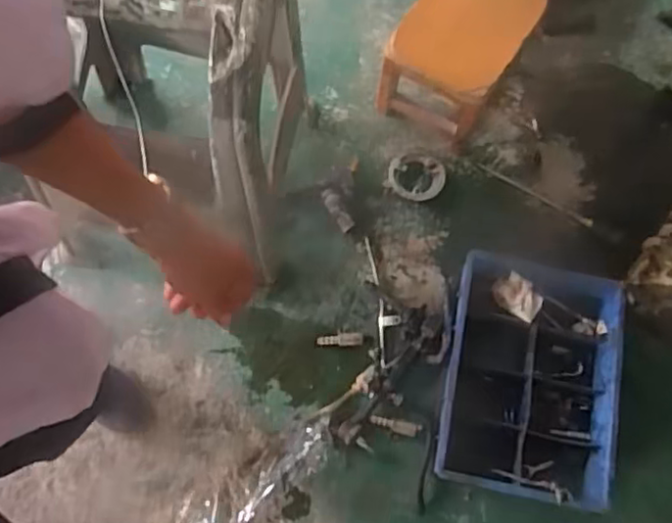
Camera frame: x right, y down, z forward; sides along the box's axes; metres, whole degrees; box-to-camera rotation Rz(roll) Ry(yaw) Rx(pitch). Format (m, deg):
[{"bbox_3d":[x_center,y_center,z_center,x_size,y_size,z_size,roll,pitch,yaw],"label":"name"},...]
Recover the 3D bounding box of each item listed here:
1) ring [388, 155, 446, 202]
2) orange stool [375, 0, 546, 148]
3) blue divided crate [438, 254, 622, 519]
[{"bbox_3d":[0.180,-0.187,1.428,0.124,0.031,0.108,7,74,0],"label":"ring"},{"bbox_3d":[0.259,-0.442,1.372,0.262,0.251,0.321,34,76,8],"label":"orange stool"},{"bbox_3d":[0.384,0.227,1.273,0.340,0.112,0.451,12,74,2],"label":"blue divided crate"}]

